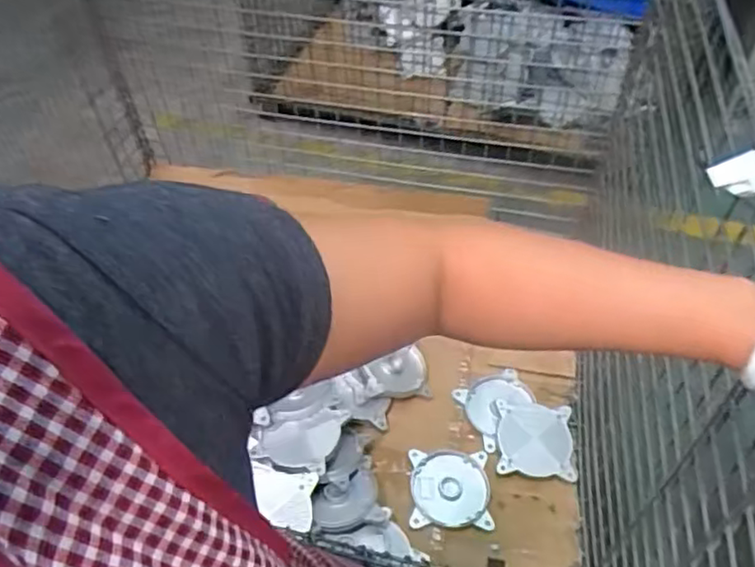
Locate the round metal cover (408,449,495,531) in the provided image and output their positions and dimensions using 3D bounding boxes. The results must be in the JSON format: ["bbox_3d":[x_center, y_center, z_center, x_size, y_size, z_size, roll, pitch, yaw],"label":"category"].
[{"bbox_3d":[0.131,0.369,1.142,0.140,0.017,0.134,1,50,2],"label":"round metal cover"}]

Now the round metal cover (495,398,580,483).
[{"bbox_3d":[0.296,0.289,1.189,0.137,0.022,0.141,5,50,6],"label":"round metal cover"}]

